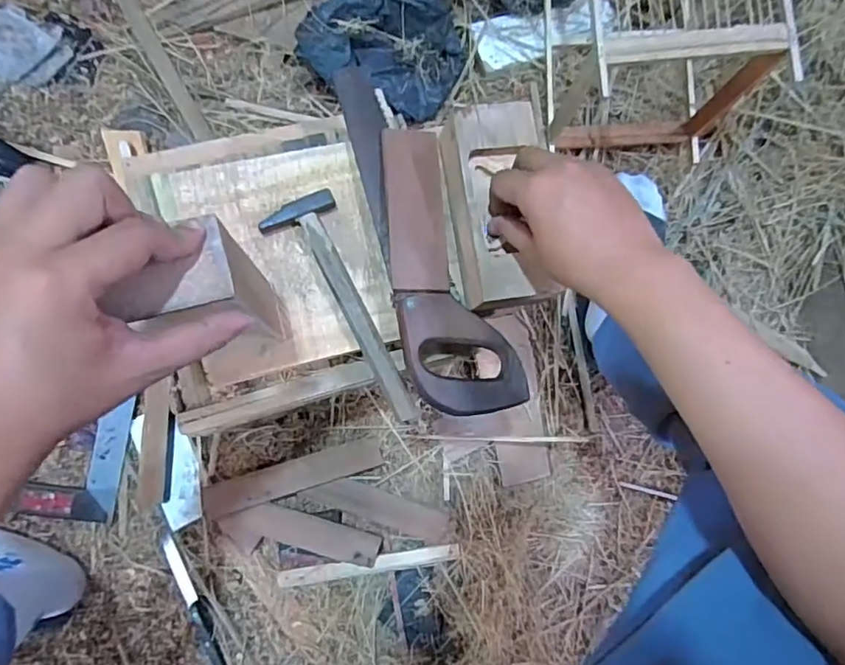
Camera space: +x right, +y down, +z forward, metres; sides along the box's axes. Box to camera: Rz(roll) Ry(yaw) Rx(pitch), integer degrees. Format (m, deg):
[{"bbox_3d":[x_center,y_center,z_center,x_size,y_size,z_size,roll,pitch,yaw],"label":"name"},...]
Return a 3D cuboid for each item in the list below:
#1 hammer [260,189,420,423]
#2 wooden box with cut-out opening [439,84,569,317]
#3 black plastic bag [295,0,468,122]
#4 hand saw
[{"bbox_3d":[-0.061,-0.020,0.486,0.062,0.019,0.214,-29,84,-8],"label":"hammer"},{"bbox_3d":[0.065,-0.110,0.484,0.082,0.055,0.177,-3,87,-5],"label":"wooden box with cut-out opening"},{"bbox_3d":[-0.055,-0.424,0.791,0.232,0.081,0.194,14,82,-1],"label":"black plastic bag"},{"bbox_3d":[-0.019,-0.077,0.489,0.092,0.030,0.340,-28,87,-6],"label":"hand saw"}]

